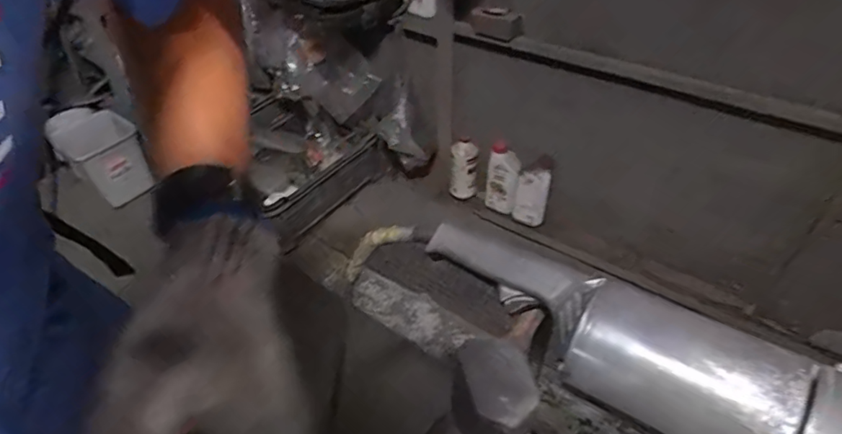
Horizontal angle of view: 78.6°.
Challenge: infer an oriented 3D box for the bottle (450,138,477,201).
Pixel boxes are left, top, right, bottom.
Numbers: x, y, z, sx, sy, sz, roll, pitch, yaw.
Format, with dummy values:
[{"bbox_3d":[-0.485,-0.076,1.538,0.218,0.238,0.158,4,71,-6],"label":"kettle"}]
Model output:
[{"bbox_3d":[0.143,-0.162,1.660,0.086,0.224,0.058,15,40,17],"label":"bottle"}]

